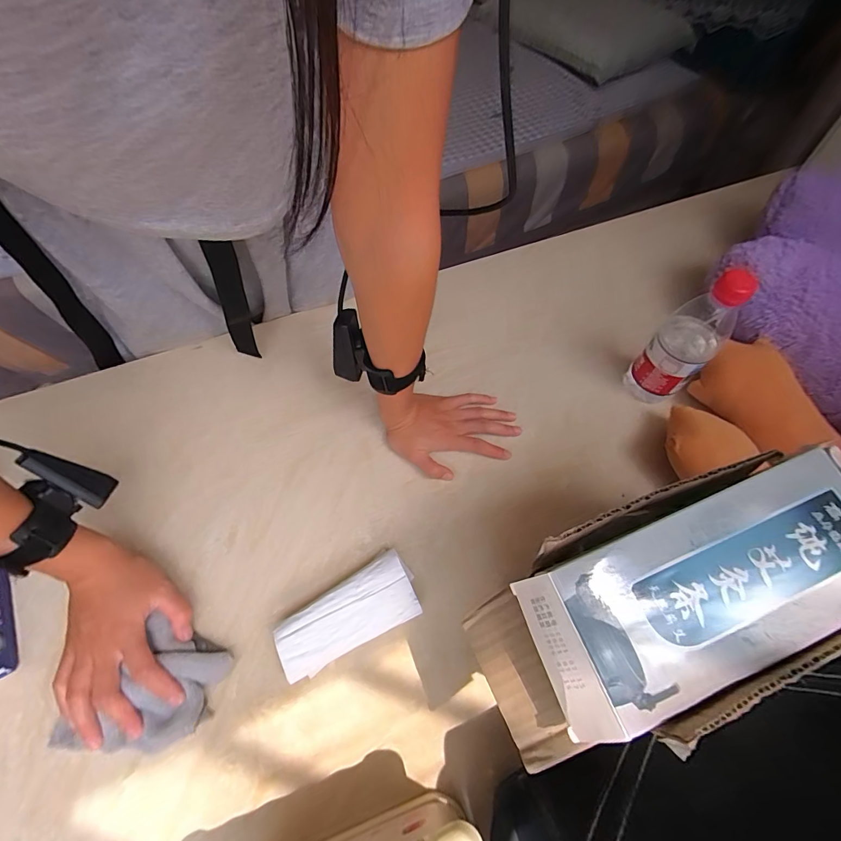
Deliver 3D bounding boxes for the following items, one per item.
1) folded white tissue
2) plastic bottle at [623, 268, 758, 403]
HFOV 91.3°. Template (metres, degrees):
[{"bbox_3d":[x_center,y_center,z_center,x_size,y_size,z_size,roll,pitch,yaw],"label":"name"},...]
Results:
[{"bbox_3d":[-0.067,0.181,0.385,0.128,0.032,0.060,-25,64,-14],"label":"folded white tissue"},{"bbox_3d":[0.291,-0.084,0.455,0.052,0.185,0.059,-33,66,-18],"label":"plastic bottle"}]

